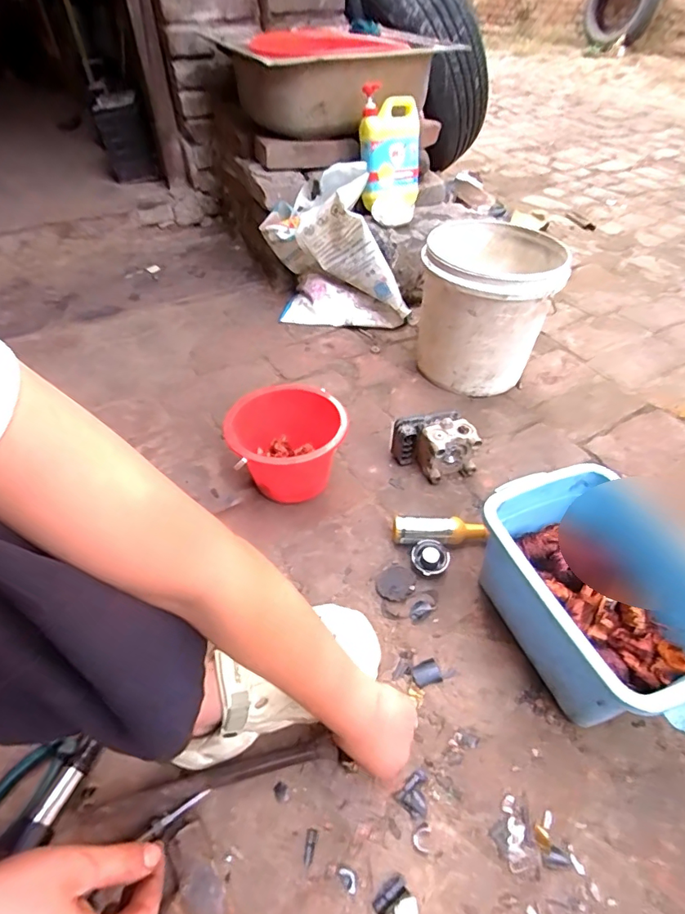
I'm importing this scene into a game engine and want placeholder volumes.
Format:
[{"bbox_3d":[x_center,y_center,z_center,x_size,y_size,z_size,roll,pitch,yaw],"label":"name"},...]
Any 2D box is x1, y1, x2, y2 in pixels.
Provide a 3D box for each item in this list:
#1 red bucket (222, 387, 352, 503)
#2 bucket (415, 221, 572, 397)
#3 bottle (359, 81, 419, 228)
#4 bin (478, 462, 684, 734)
[{"bbox_3d":[-0.085,-0.016,0.779,0.176,0.134,0.164,0,46,0],"label":"red bucket"},{"bbox_3d":[0.278,-0.281,0.941,0.225,0.244,0.231,0,46,0],"label":"bucket"},{"bbox_3d":[0.117,-0.684,1.111,0.142,0.277,0.107,-9,22,-5],"label":"bottle"},{"bbox_3d":[0.305,0.167,0.570,0.204,0.156,0.285,-19,49,-17],"label":"bin"}]

